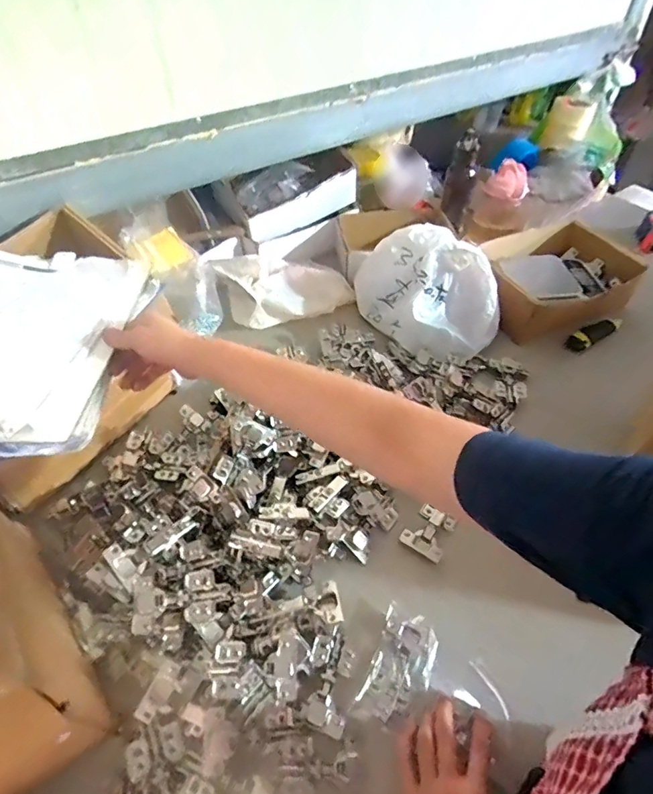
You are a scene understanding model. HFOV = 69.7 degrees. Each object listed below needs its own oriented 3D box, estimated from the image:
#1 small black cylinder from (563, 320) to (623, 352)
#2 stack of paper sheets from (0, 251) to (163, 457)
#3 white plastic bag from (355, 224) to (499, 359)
[{"bbox_3d":[0.542,-0.131,0.956,0.138,0.030,0.034,-25,53,-20],"label":"small black cylinder"},{"bbox_3d":[-0.375,-0.070,0.574,0.248,0.031,0.324,-1,48,0],"label":"stack of paper sheets"},{"bbox_3d":[0.186,-0.200,0.888,0.289,0.192,0.124,18,51,15],"label":"white plastic bag"}]

